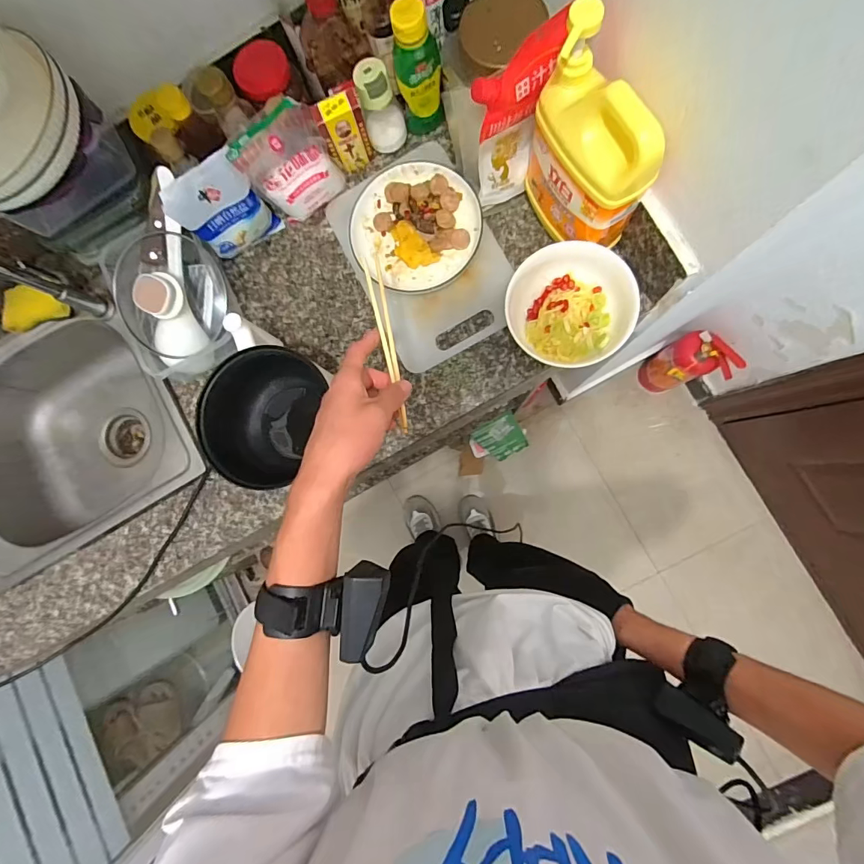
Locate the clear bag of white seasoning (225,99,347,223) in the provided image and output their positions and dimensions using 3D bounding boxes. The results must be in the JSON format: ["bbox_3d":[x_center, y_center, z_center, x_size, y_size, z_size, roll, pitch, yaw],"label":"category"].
[{"bbox_3d":[-0.190,-0.359,0.585,0.114,0.136,0.043,-31,83,2],"label":"clear bag of white seasoning"}]

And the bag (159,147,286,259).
[{"bbox_3d":[-0.286,-0.302,0.601,0.105,0.145,0.032,-32,83,2],"label":"bag"}]

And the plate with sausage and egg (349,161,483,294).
[{"bbox_3d":[-0.026,-0.293,0.623,0.176,0.035,0.179,0,85,6],"label":"plate with sausage and egg"}]

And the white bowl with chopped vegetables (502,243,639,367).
[{"bbox_3d":[0.177,-0.160,0.571,0.145,0.081,0.156,0,85,6],"label":"white bowl with chopped vegetables"}]

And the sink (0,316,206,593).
[{"bbox_3d":[-0.592,0.011,0.769,0.407,0.179,0.355,-26,83,3],"label":"sink"}]

